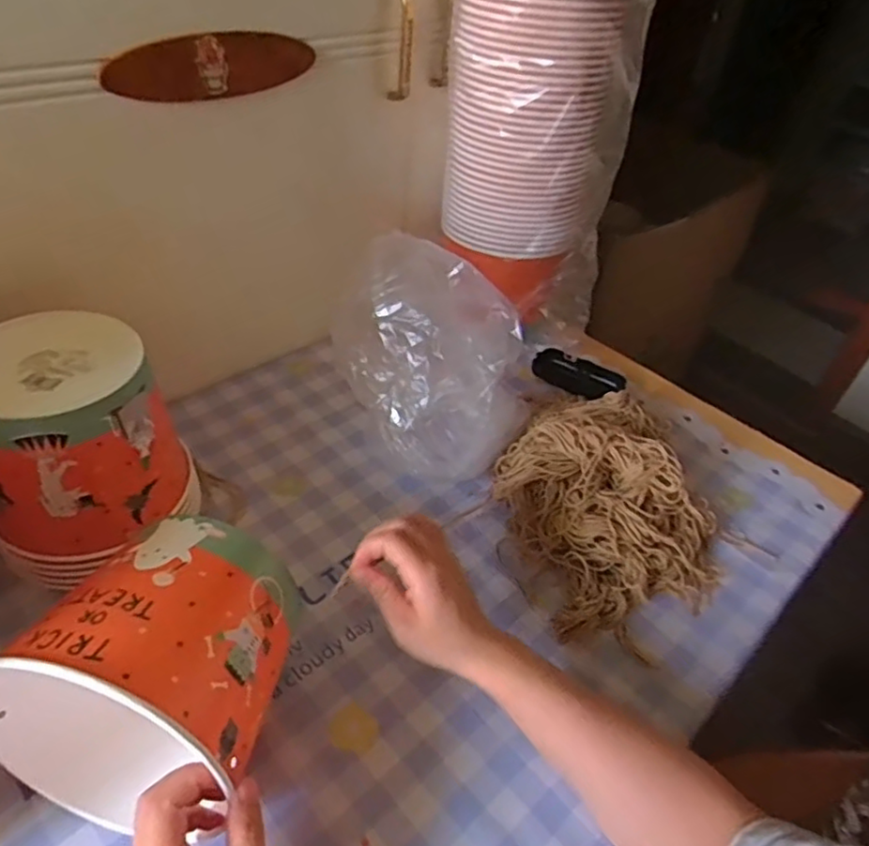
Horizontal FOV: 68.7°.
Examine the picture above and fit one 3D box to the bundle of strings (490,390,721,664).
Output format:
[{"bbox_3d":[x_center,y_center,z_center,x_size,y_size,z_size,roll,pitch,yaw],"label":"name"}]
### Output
[{"bbox_3d":[0.167,0.062,0.612,0.202,0.079,0.282,-6,43,-15],"label":"bundle of strings"}]

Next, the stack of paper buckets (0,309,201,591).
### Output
[{"bbox_3d":[-0.285,0.022,0.525,0.145,0.174,0.147,-17,48,-24],"label":"stack of paper buckets"}]

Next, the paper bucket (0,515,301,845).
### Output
[{"bbox_3d":[-0.184,0.143,0.399,0.168,0.146,0.136,6,42,-1],"label":"paper bucket"}]

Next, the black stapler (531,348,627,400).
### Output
[{"bbox_3d":[0.177,-0.059,0.786,0.111,0.024,0.045,24,44,18],"label":"black stapler"}]

